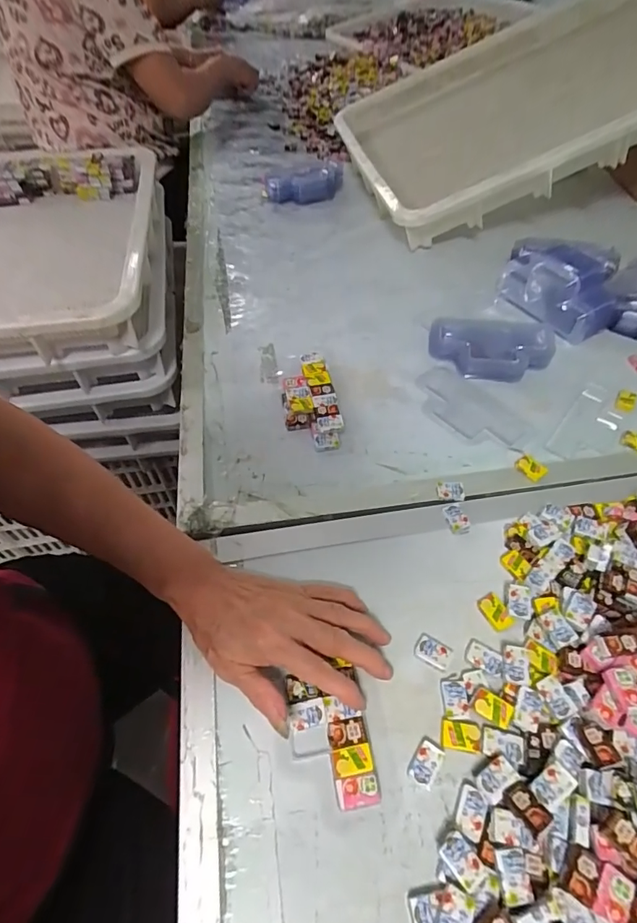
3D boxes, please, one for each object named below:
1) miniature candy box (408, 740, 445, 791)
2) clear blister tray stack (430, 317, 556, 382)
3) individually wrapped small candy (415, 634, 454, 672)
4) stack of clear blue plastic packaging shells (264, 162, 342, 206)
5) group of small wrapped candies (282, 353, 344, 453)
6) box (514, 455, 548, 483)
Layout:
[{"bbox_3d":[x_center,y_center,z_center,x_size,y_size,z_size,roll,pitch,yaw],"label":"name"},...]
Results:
[{"bbox_3d":[0.072,0.204,0.316,0.018,0.010,0.024,25,57,17],"label":"miniature candy box"},{"bbox_3d":[0.204,-0.130,0.552,0.142,0.030,0.080,9,53,6],"label":"clear blister tray stack"},{"bbox_3d":[0.088,0.146,0.358,0.026,0.004,0.020,24,56,17],"label":"individually wrapped small candy"},{"bbox_3d":[-0.020,-0.486,0.828,0.137,0.052,0.051,-14,54,-11],"label":"stack of clear blue plastic packaging shells"},{"bbox_3d":[-0.009,-0.065,0.508,0.056,0.024,0.123,-6,53,-5],"label":"group of small wrapped candies"},{"bbox_3d":[0.209,0.006,0.462,0.020,0.007,0.028,-32,59,-22],"label":"box"}]

